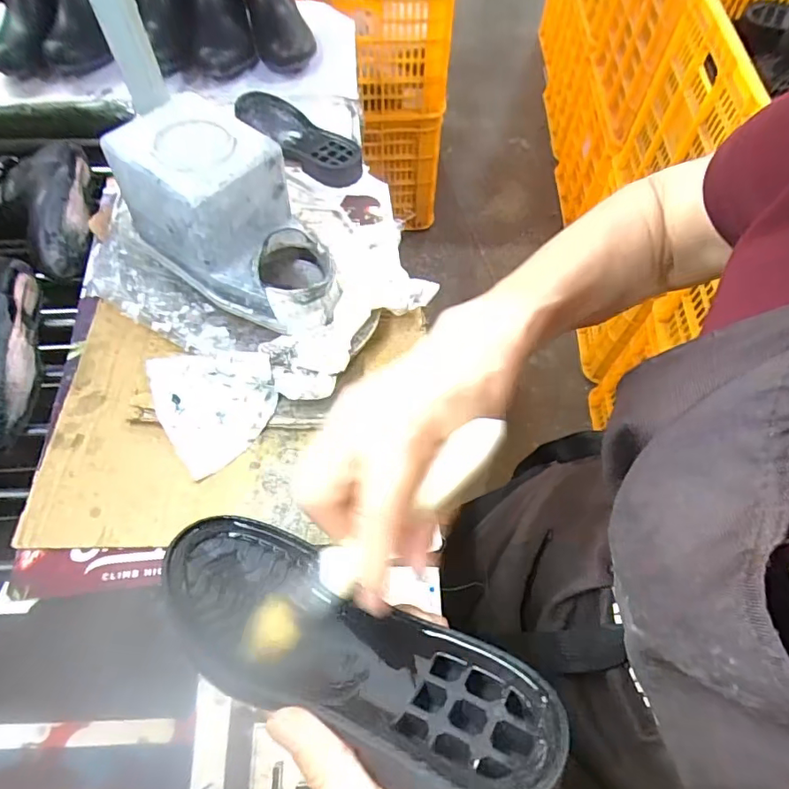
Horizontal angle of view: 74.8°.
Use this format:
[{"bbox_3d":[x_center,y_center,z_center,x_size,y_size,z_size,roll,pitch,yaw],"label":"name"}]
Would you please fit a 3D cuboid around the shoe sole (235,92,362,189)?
[{"bbox_3d":[-0.117,-0.318,0.627,0.063,0.027,0.206,-37,68,-19],"label":"shoe sole"}]

